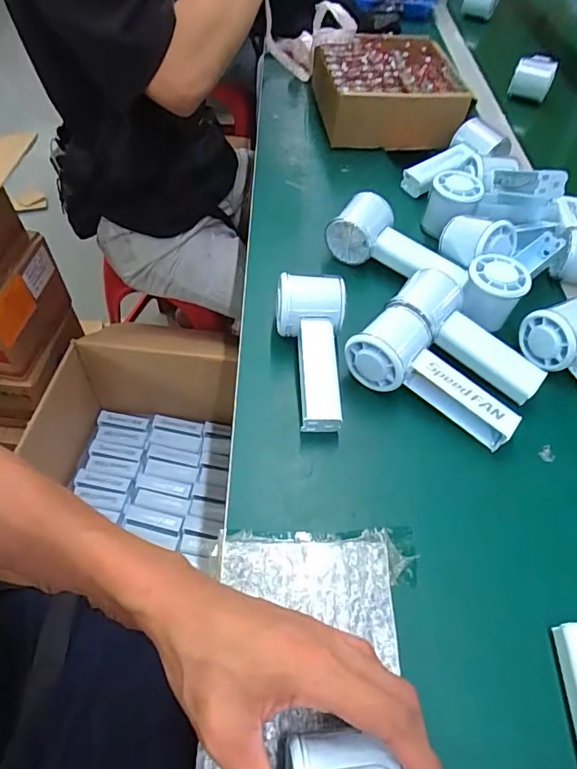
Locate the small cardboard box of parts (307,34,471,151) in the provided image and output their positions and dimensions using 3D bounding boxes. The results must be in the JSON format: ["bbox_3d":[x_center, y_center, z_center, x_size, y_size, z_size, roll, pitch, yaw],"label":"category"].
[{"bbox_3d":[0.139,-0.415,0.697,0.189,0.079,0.199,-5,54,-7],"label":"small cardboard box of parts"}]

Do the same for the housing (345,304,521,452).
[{"bbox_3d":[0.128,-0.013,0.421,0.147,0.052,0.065,27,56,15],"label":"housing"}]

